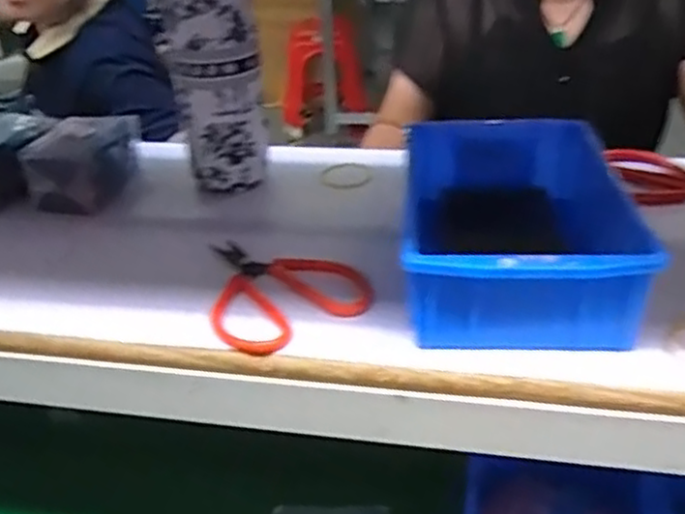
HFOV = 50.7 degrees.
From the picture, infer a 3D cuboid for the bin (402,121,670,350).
[{"bbox_3d":[0.106,-0.017,0.457,0.130,0.067,0.196,2,30,8],"label":"bin"}]

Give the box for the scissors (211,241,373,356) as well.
[{"bbox_3d":[-0.032,0.021,0.462,0.099,0.014,0.120,-5,30,-3],"label":"scissors"}]

